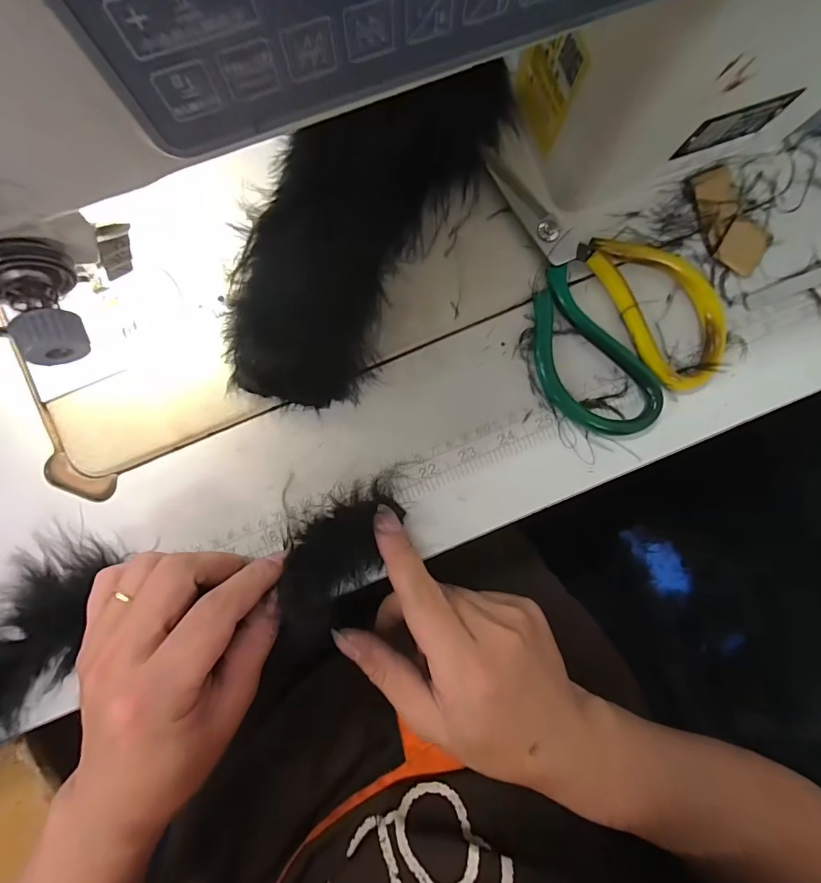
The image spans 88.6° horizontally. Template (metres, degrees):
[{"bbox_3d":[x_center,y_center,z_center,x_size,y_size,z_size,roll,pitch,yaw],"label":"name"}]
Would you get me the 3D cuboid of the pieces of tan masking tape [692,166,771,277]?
[{"bbox_3d":[0.193,-0.133,0.256,0.035,0.005,0.064,-36,90,-3],"label":"pieces of tan masking tape"}]

